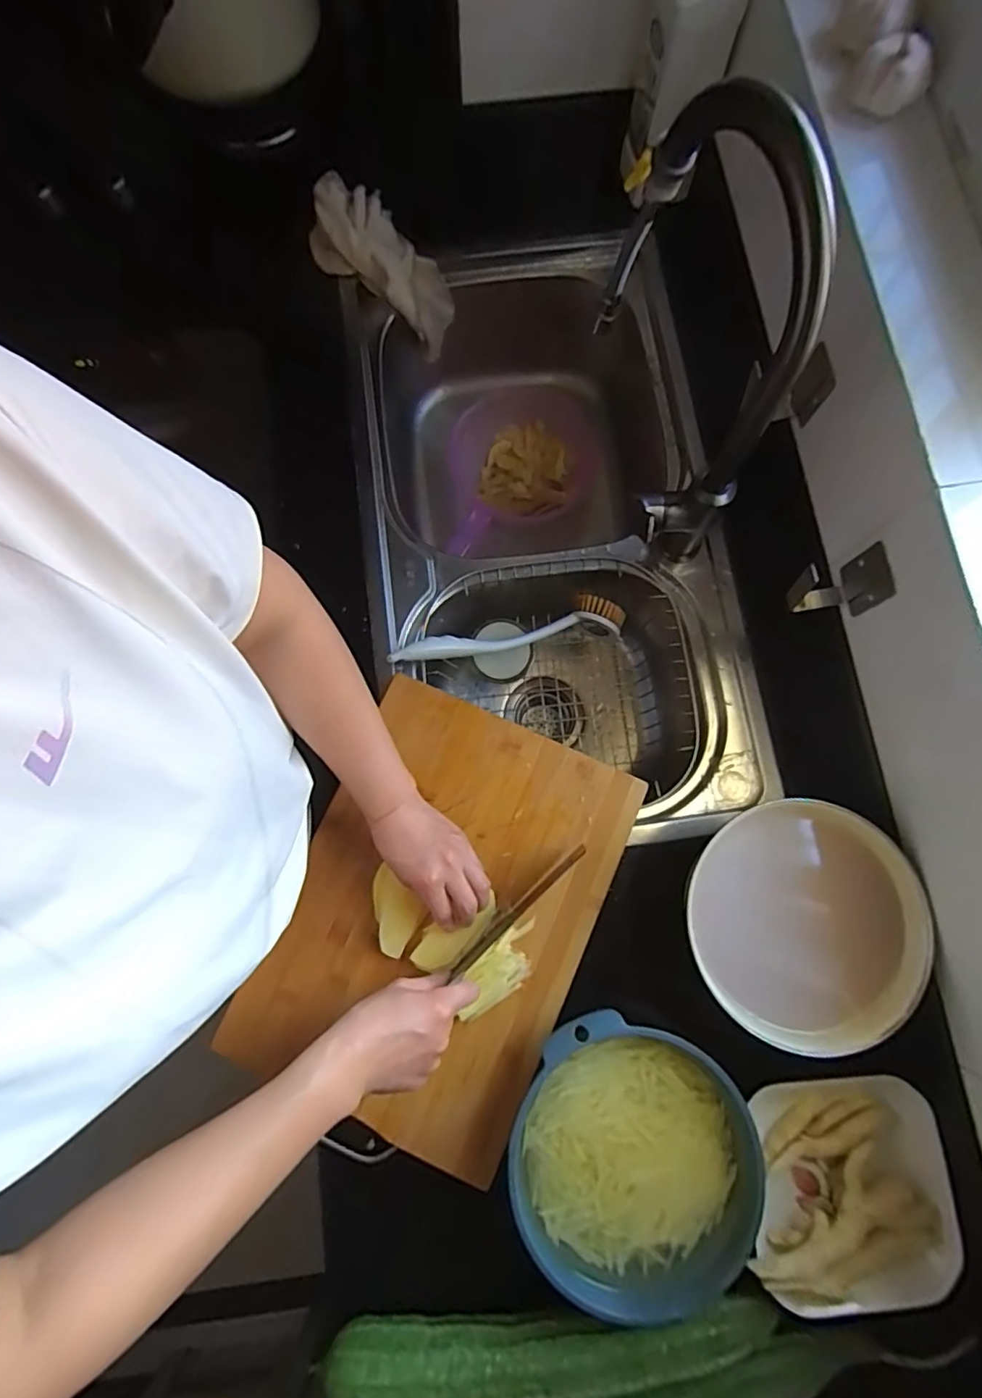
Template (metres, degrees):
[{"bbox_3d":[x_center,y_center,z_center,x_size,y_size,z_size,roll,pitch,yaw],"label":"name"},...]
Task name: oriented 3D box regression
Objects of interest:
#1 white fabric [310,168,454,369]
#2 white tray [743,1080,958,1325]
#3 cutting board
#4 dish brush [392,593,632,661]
[{"bbox_3d":[-0.133,-0.557,0.749,0.213,0.068,0.095,34,79,-28],"label":"white fabric"},{"bbox_3d":[0.314,0.430,0.512,0.173,0.045,0.160,-2,79,0],"label":"white tray"},{"bbox_3d":[-0.049,0.207,0.564,0.278,0.021,0.391,24,80,4],"label":"cutting board"},{"bbox_3d":[0.022,-0.076,0.676,0.283,0.044,0.048,-13,79,-19],"label":"dish brush"}]

